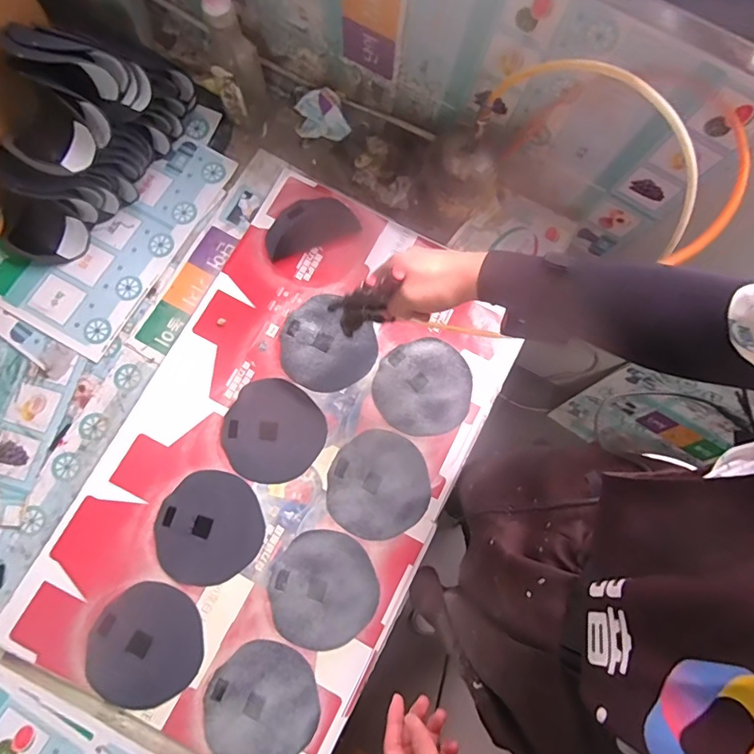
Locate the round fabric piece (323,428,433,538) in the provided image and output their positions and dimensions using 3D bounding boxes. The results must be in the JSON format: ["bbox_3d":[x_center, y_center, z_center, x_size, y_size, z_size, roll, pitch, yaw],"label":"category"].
[{"bbox_3d":[0.004,0.155,0.689,0.141,0.004,0.145,29,79,5],"label":"round fabric piece"}]

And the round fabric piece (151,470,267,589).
[{"bbox_3d":[-0.234,0.209,0.666,0.144,0.008,0.141,0,78,0],"label":"round fabric piece"}]

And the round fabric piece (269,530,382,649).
[{"bbox_3d":[-0.072,0.292,0.658,0.143,0.009,0.145,0,78,0],"label":"round fabric piece"}]

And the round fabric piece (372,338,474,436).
[{"bbox_3d":[0.070,0.013,0.717,0.141,0.010,0.142,0,78,0],"label":"round fabric piece"}]

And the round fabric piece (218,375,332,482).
[{"bbox_3d":[-0.151,0.078,0.690,0.140,0.010,0.140,34,80,6],"label":"round fabric piece"}]

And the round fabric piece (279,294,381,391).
[{"bbox_3d":[-0.076,-0.049,0.723,0.141,0.005,0.137,0,78,0],"label":"round fabric piece"}]

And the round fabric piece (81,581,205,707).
[{"bbox_3d":[-0.303,0.352,0.624,0.150,0.009,0.139,0,78,0],"label":"round fabric piece"}]

